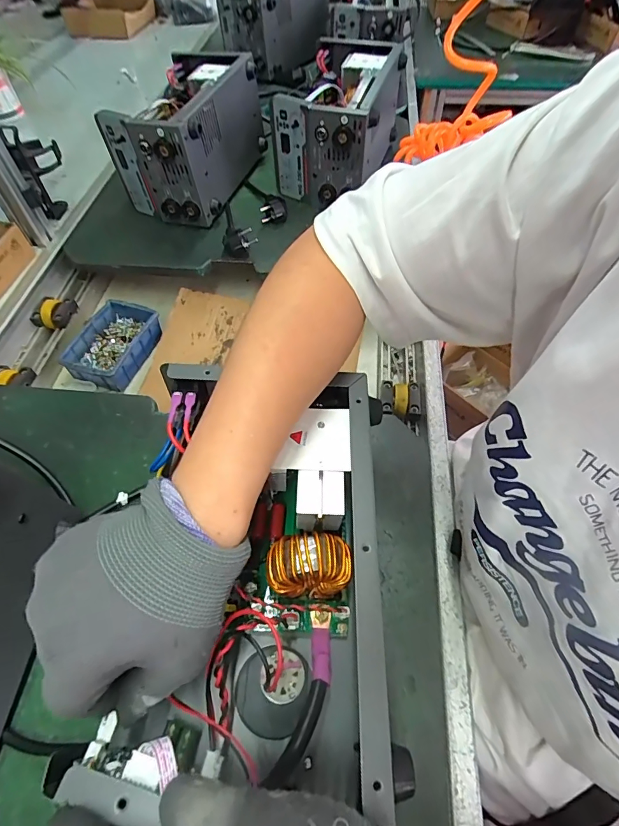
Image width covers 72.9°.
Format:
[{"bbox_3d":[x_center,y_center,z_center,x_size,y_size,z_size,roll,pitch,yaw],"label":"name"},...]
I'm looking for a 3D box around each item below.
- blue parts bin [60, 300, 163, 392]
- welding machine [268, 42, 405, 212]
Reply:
[{"bbox_3d":[-0.307,-0.104,0.658,0.100,0.054,0.140,17,58,12],"label":"blue parts bin"},{"bbox_3d":[0.053,-0.522,0.765,0.168,0.161,0.282,14,58,10],"label":"welding machine"}]

